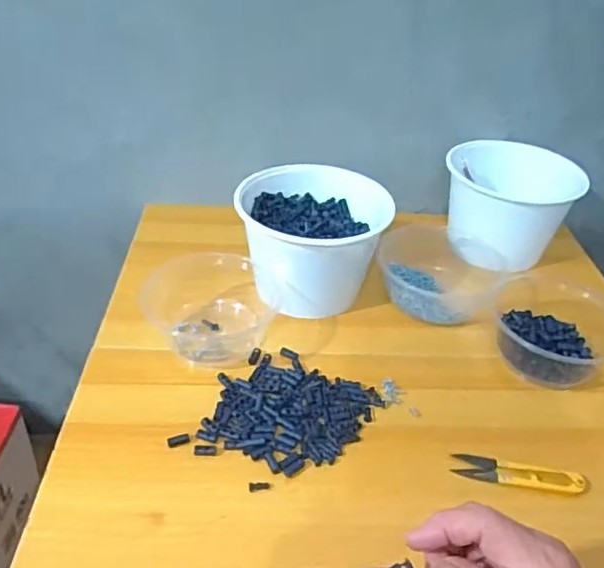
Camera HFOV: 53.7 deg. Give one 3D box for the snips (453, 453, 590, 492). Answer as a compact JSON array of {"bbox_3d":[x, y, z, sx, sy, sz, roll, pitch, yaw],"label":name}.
[{"bbox_3d":[0.180,0.157,0.496,0.105,0.007,0.025,11,36,7],"label":"snips"}]

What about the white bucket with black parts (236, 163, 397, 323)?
[{"bbox_3d":[0.010,-0.050,0.669,0.156,0.113,0.145,4,36,-3],"label":"white bucket with black parts"}]

